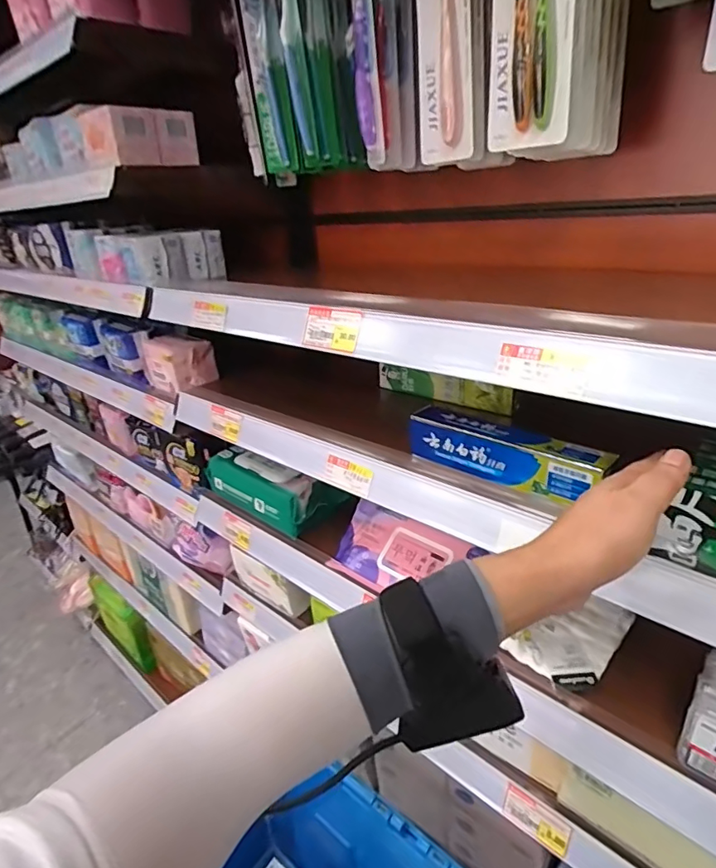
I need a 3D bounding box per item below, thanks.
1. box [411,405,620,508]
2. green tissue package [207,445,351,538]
[{"bbox_3d":[0.127,0.017,0.458,0.174,0.044,0.036,18,34,40],"label":"box"},{"bbox_3d":[-0.126,0.072,0.759,0.204,0.060,0.092,18,34,39],"label":"green tissue package"}]

